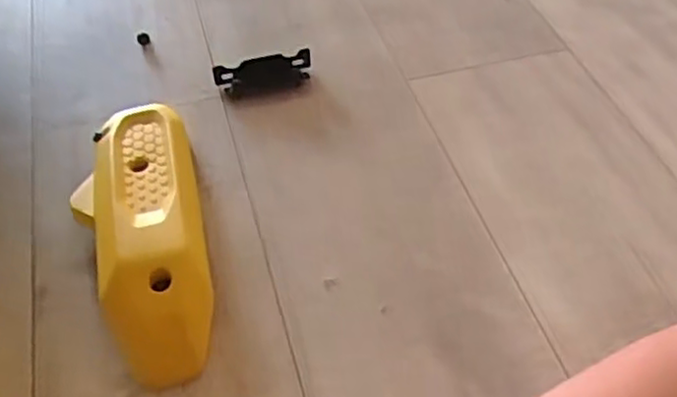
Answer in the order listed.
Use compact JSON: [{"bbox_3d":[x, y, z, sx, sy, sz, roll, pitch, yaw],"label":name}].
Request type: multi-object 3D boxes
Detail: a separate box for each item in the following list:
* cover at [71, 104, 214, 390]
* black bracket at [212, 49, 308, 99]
[{"bbox_3d":[-0.174,0.026,0.627,0.109,0.048,0.290,-10,48,-10],"label":"cover"},{"bbox_3d":[-0.081,-0.138,0.776,0.107,0.030,0.036,-14,49,-14],"label":"black bracket"}]

